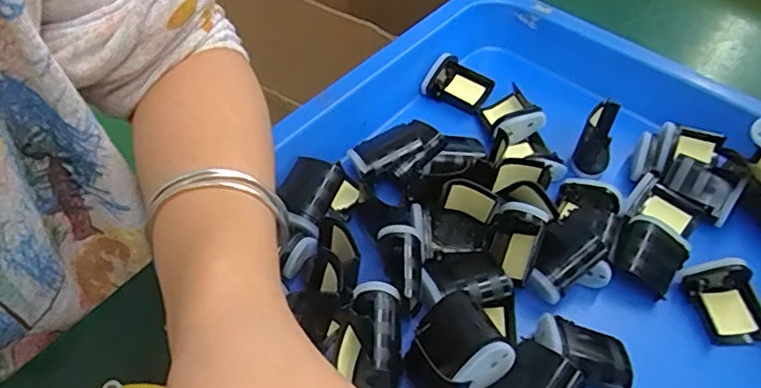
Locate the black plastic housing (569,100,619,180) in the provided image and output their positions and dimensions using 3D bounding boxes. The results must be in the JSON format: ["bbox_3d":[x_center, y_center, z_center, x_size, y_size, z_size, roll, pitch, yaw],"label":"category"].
[{"bbox_3d":[0.140,-0.035,0.368,0.022,0.034,0.038,26,54,16],"label":"black plastic housing"}]

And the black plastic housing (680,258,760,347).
[{"bbox_3d":[0.189,0.056,0.311,0.033,0.018,0.042,-7,52,-10],"label":"black plastic housing"}]

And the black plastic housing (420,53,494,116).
[{"bbox_3d":[0.055,-0.078,0.413,0.044,0.013,0.035,39,65,3],"label":"black plastic housing"}]

